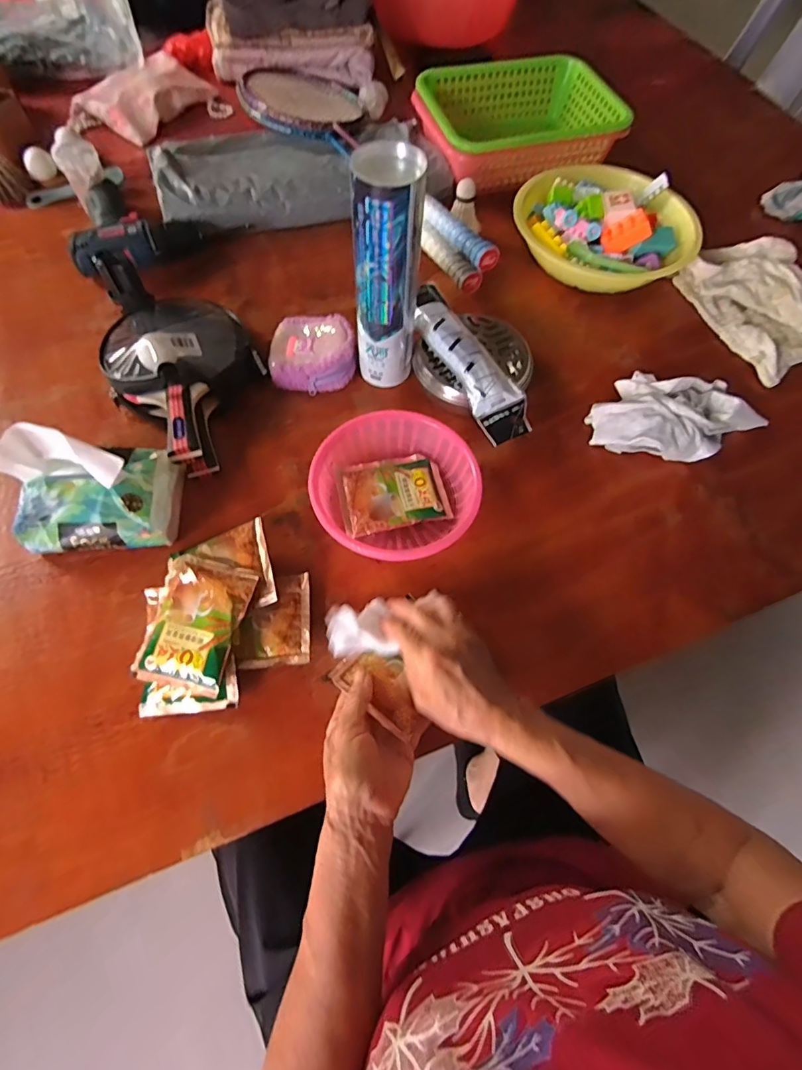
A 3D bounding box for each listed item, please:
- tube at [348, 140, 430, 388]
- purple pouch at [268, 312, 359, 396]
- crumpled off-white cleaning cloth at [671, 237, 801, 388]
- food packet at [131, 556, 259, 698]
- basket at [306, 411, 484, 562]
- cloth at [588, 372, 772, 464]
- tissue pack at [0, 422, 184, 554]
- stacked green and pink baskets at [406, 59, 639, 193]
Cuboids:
[{"bbox_3d":[-0.014,-0.261,0.498,0.065,0.229,0.066,10,65,3],"label":"tube"},{"bbox_3d":[-0.110,-0.229,0.584,0.104,0.041,0.109,-6,66,-4],"label":"purple pouch"},{"bbox_3d":[0.507,-0.331,0.653,0.192,0.029,0.228,-25,68,-12],"label":"crumpled off-white cleaning cloth"},{"bbox_3d":[-0.188,0.080,0.422,0.086,0.014,0.116,10,73,12],"label":"food packet"},{"bbox_3d":[-0.007,-0.047,0.494,0.162,0.051,0.169,1,65,-1],"label":"basket"},{"bbox_3d":[0.330,-0.136,0.550,0.206,0.048,0.104,3,65,0],"label":"cloth"},{"bbox_3d":[-0.298,-0.048,0.453,0.134,0.114,0.109,0,65,-2],"label":"tissue pack"},{"bbox_3d":[0.179,-0.656,0.774,0.291,0.112,0.211,-16,67,-9],"label":"stacked green and pink baskets"}]

